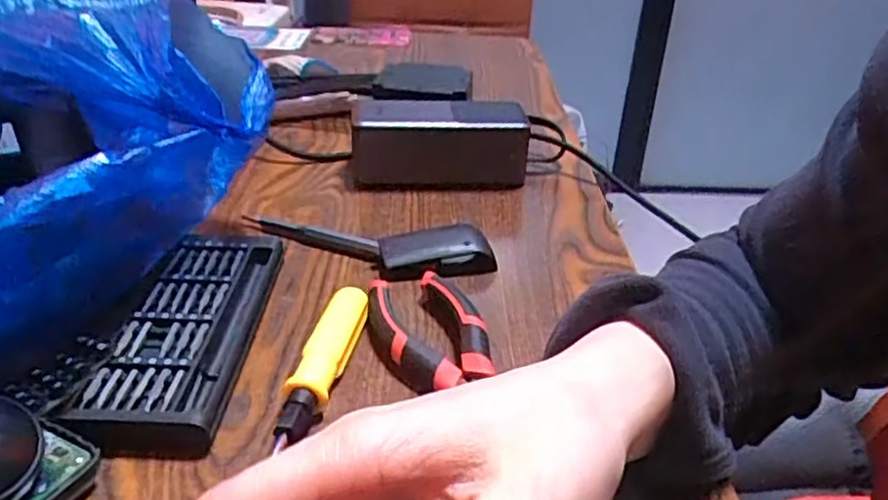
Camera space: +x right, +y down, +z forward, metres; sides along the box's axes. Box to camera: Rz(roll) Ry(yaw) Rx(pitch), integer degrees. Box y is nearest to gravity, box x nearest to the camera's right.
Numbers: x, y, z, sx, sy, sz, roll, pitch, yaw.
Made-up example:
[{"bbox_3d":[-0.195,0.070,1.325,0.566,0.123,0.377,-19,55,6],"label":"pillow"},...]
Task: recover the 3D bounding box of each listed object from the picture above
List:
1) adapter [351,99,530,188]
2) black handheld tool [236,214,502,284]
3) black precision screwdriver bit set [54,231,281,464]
[{"bbox_3d":[-0.002,-0.079,0.532,0.131,0.059,0.049,1,31,-3],"label":"adapter"},{"bbox_3d":[-0.047,-0.010,0.434,0.154,0.015,0.050,15,33,19],"label":"black handheld tool"},{"bbox_3d":[-0.129,0.040,0.349,0.062,0.024,0.152,3,30,-1],"label":"black precision screwdriver bit set"}]

